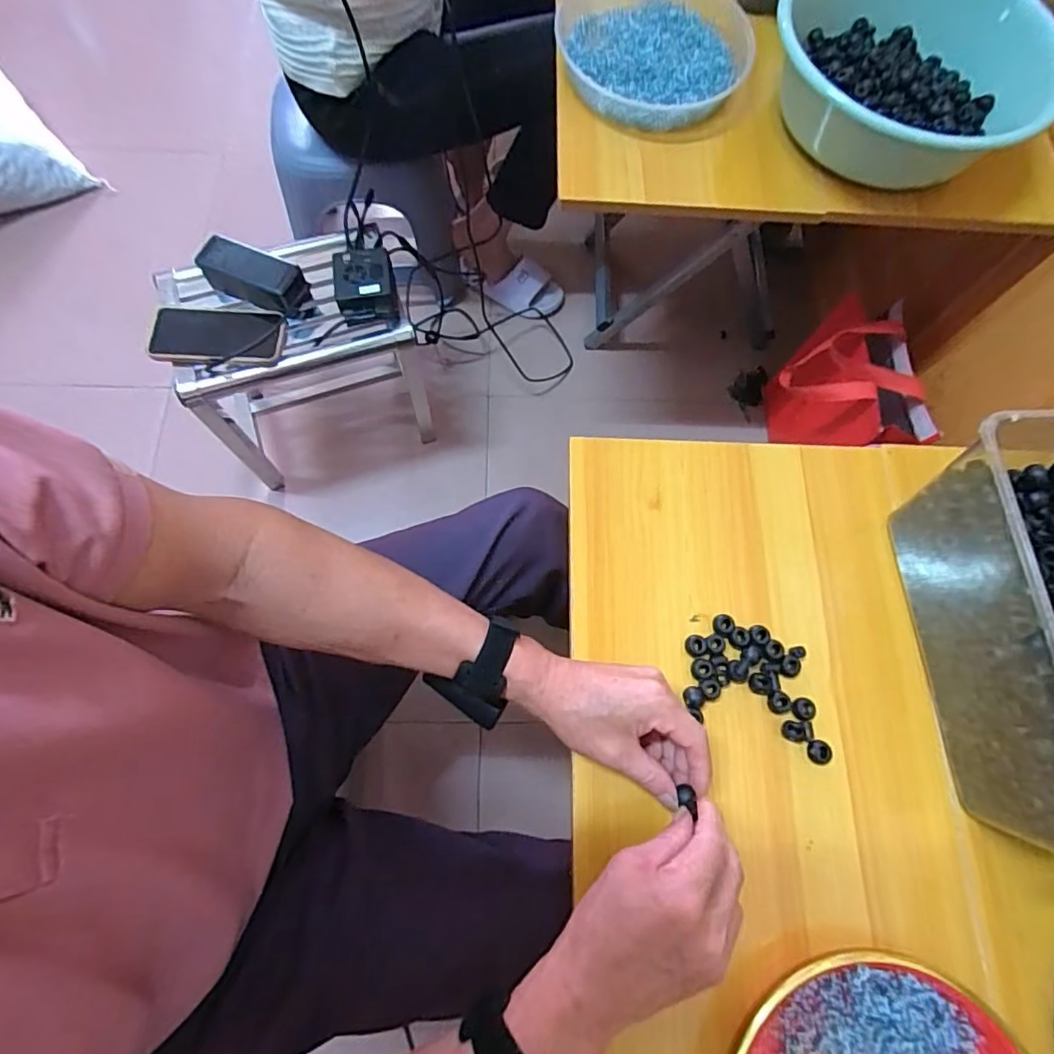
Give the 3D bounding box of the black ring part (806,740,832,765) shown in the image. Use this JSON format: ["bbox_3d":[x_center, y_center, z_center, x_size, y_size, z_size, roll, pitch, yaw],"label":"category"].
[{"bbox_3d":[0.233,0.180,0.455,0.016,0.010,0.018,4,72,0],"label":"black ring part"}]

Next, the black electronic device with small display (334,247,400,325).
[{"bbox_3d":[-0.217,-0.322,0.768,0.080,0.062,0.072,-17,73,-7],"label":"black electronic device with small display"}]

